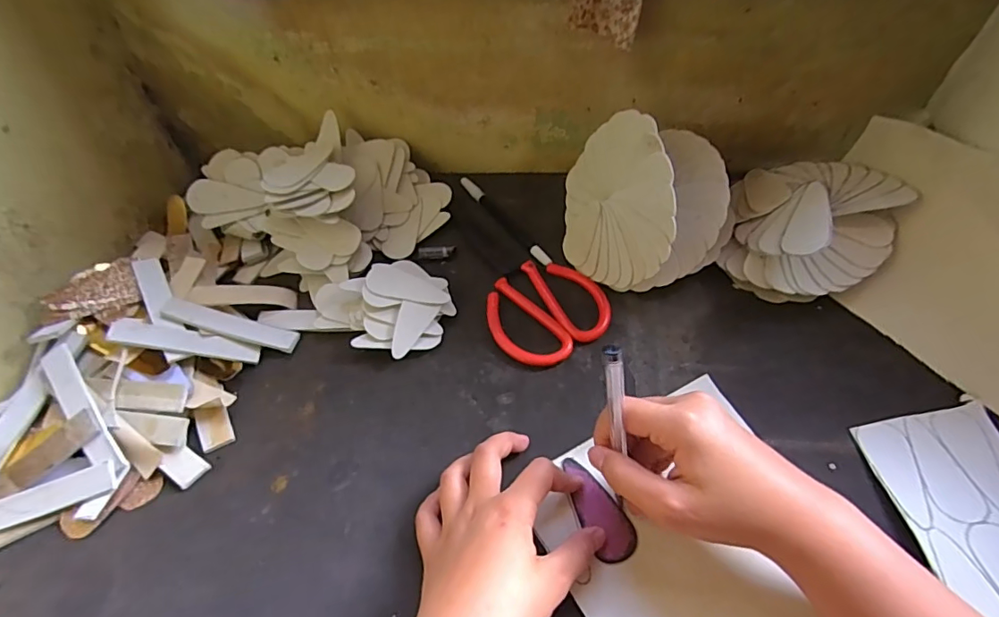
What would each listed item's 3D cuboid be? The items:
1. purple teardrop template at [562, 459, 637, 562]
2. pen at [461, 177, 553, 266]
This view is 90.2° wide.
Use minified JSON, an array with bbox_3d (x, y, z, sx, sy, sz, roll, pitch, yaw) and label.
[{"bbox_3d":[0.063,0.131,0.330,0.026,0.008,0.069,-25,56,-14],"label":"purple teardrop template"},{"bbox_3d":[0.005,-0.089,0.492,0.014,0.008,0.145,-31,57,-18],"label":"pen"}]

